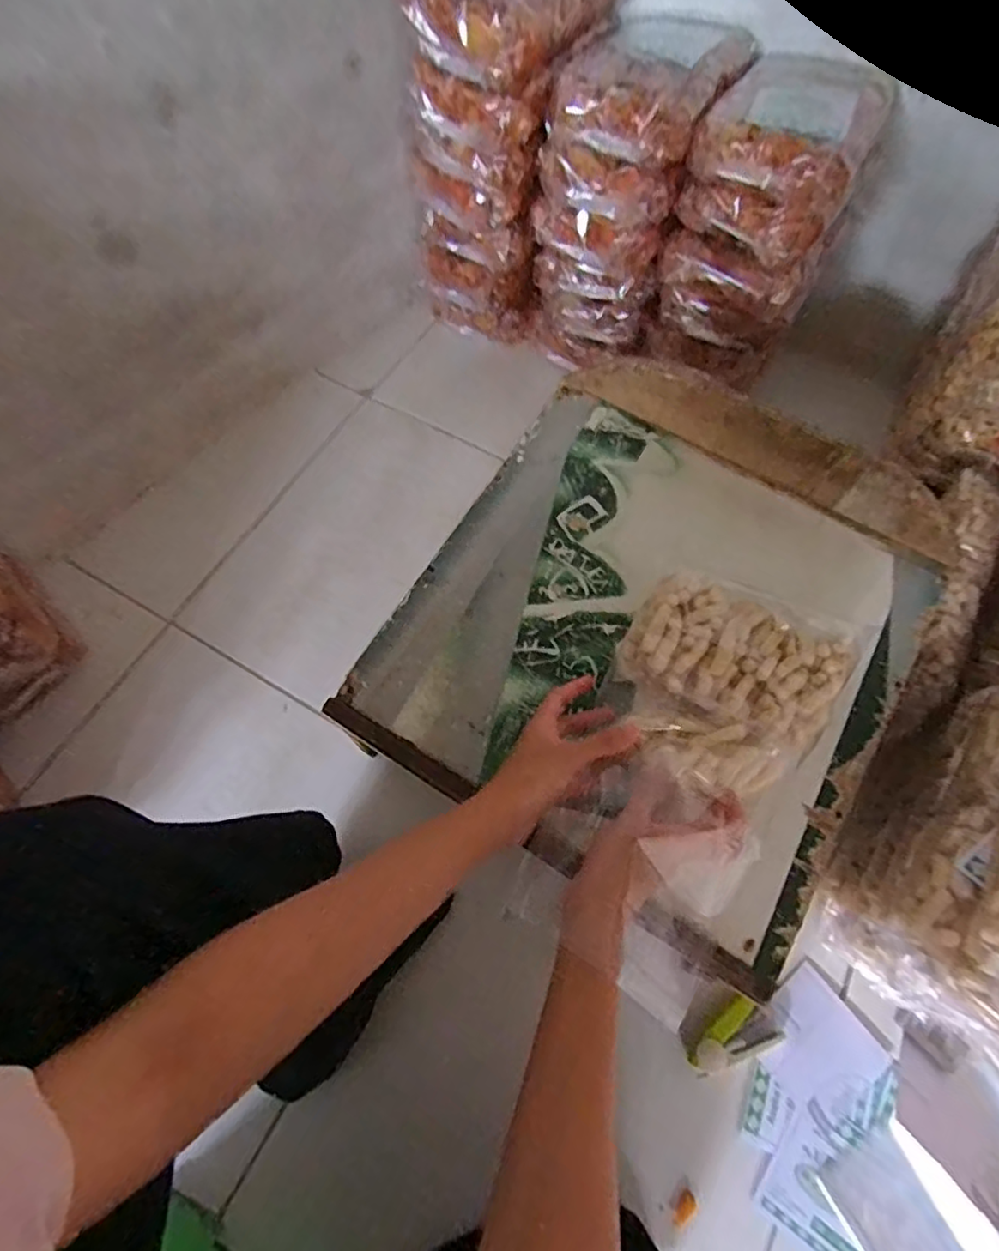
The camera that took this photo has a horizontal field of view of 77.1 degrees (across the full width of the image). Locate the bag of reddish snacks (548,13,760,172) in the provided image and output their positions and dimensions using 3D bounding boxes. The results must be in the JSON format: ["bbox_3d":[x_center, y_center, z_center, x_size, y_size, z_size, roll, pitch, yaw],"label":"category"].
[{"bbox_3d":[0.165,-0.588,0.675,0.159,0.052,0.214,29,69,11],"label":"bag of reddish snacks"}]

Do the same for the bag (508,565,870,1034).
[{"bbox_3d":[0.135,0.097,0.452,0.155,0.036,0.302,30,68,12],"label":"bag"}]

